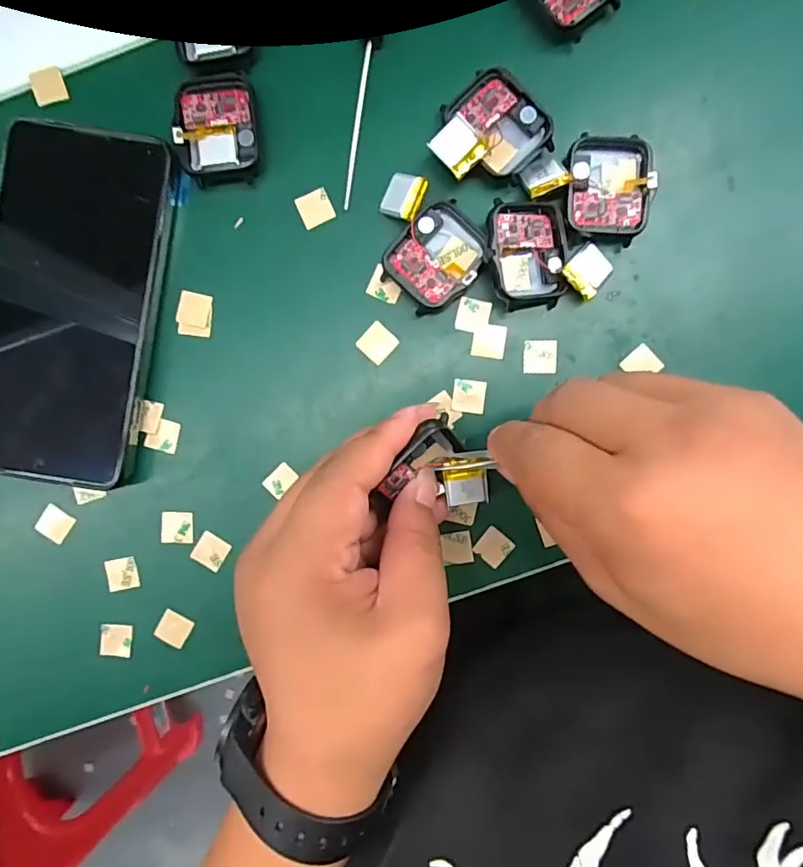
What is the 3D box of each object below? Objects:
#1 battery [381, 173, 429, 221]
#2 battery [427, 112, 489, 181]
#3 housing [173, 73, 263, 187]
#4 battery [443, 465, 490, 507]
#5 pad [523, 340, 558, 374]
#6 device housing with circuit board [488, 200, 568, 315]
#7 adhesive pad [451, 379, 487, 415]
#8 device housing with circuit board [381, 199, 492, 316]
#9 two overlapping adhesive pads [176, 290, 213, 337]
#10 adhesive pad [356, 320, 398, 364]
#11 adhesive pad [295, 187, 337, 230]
[{"bbox_3d":[0.001,-0.108,0.245,0.020,0.005,0.019,35,104,39],"label":"battery"},{"bbox_3d":[0.026,-0.127,0.238,0.021,0.004,0.022,-42,89,-1],"label":"battery"},{"bbox_3d":[-0.084,-0.140,0.247,0.036,0.010,0.048,-5,93,2],"label":"housing"},{"bbox_3d":[0.028,0.023,0.237,0.018,0.004,0.016,-8,100,-2],"label":"battery"},{"bbox_3d":[0.066,-0.036,0.253,0.015,0.004,0.015,1,93,1],"label":"pad"},{"bbox_3d":[0.057,-0.081,0.243,0.035,0.017,0.046,-5,93,2],"label":"device housing with circuit board"},{"bbox_3d":[0.032,-0.018,0.255,0.015,0.004,0.015,7,93,1],"label":"adhesive pad"},{"bbox_3d":[0.017,-0.082,0.247,0.047,0.015,0.038,-45,91,3],"label":"device housing with circuit board"},{"bbox_3d":[-0.099,-0.057,0.255,0.016,0.004,0.020,7,93,1],"label":"two overlapping adhesive pads"},{"bbox_3d":[-0.011,-0.043,0.255,0.016,0.004,0.016,42,93,-1],"label":"adhesive pad"},{"bbox_3d":[-0.041,-0.106,0.253,0.015,0.004,0.015,-24,92,3],"label":"adhesive pad"}]

